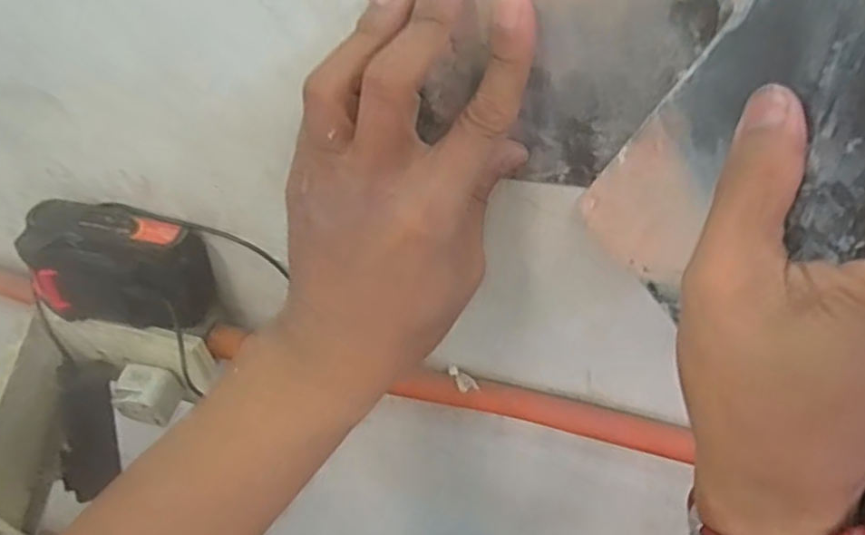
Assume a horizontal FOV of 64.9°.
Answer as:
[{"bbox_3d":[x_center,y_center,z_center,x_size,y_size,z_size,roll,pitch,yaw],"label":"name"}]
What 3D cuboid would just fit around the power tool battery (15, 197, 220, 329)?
[{"bbox_3d":[-0.207,-0.001,0.449,0.117,0.067,0.056,6,48,13],"label":"power tool battery"}]

